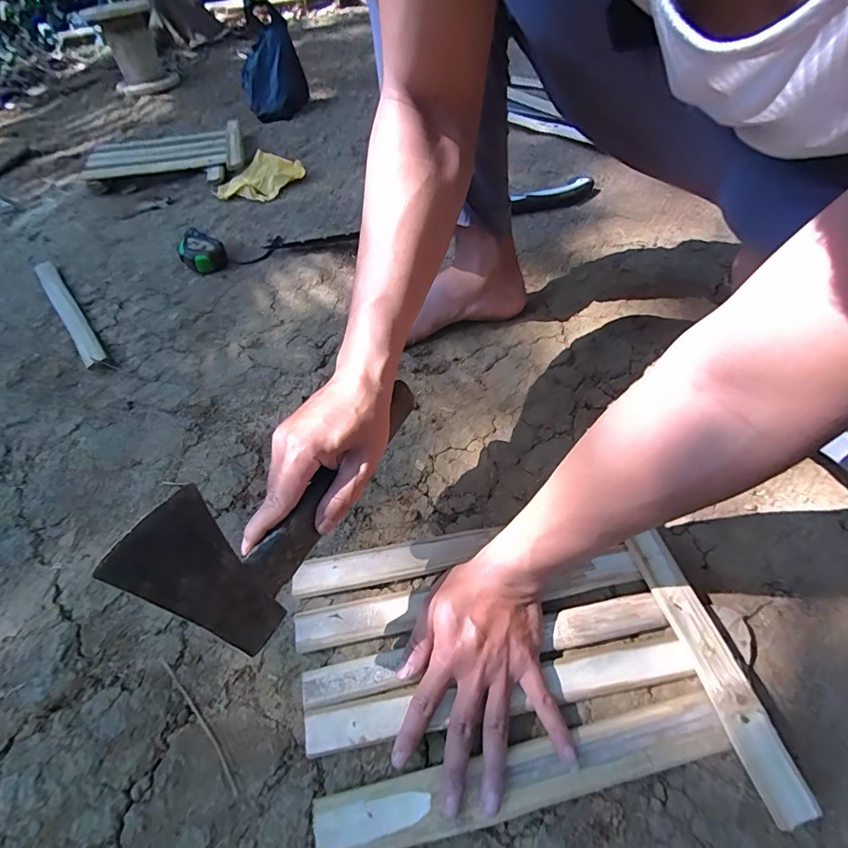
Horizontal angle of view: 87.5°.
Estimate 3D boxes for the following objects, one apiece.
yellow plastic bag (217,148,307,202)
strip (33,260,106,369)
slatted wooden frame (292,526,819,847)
[{"bbox_3d":[-0.349,-0.525,0.948,0.138,0.026,0.171,26,61,22],"label":"yellow plastic bag"},{"bbox_3d":[-0.581,-0.192,0.718,0.030,0.028,0.352,-37,60,-19],"label":"strip"},{"bbox_3d":[0.070,0.201,0.382,0.364,0.024,0.223,-7,55,1],"label":"slatted wooden frame"}]

